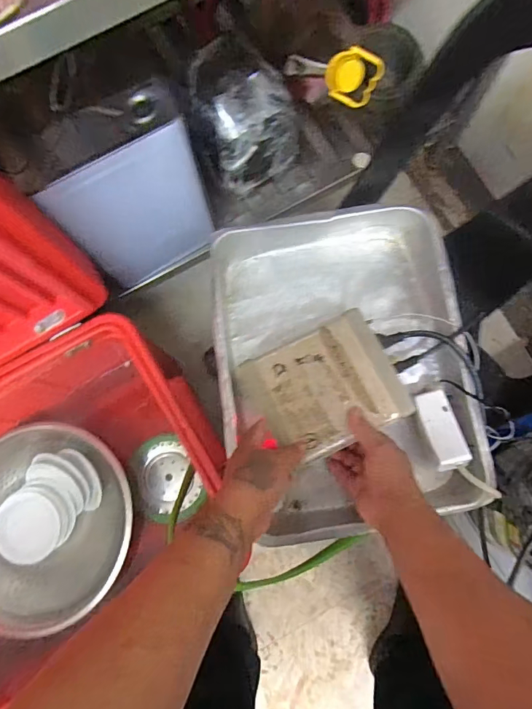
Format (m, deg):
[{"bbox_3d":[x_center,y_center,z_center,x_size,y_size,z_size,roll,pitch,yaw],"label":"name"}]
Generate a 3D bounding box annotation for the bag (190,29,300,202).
[{"bbox_3d":[-0.046,-0.451,0.824,0.183,0.219,0.151,-33,82,-5],"label":"bag"}]

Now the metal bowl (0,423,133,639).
[{"bbox_3d":[-0.428,0.318,0.814,0.356,0.137,0.334,0,81,0],"label":"metal bowl"}]

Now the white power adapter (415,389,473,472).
[{"bbox_3d":[0.220,0.093,0.531,0.037,0.022,0.097,-11,65,-1],"label":"white power adapter"}]

